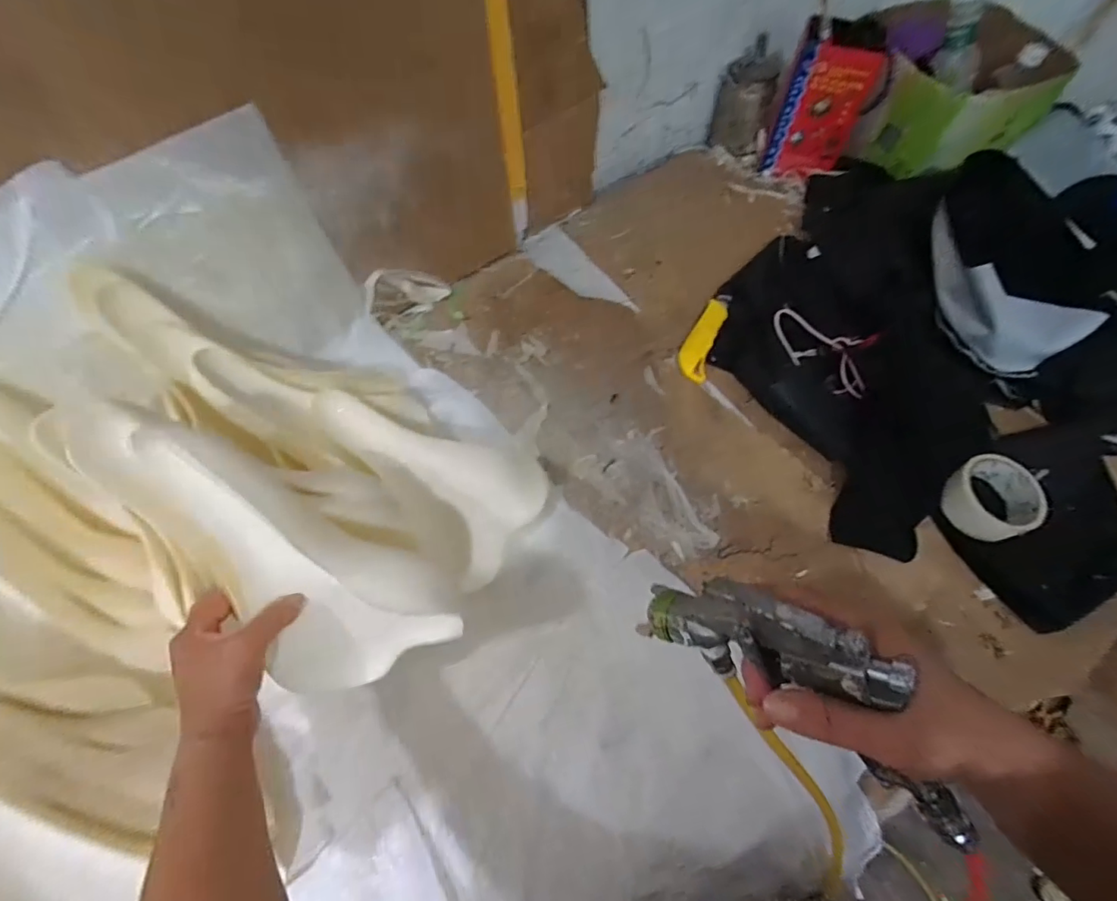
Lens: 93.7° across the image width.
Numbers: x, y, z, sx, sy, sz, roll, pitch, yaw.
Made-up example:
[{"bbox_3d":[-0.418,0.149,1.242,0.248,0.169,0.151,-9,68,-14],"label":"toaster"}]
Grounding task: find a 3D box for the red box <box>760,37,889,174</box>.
[{"bbox_3d":[0.397,-0.510,0.797,0.107,0.185,0.017,19,64,7],"label":"red box"}]

